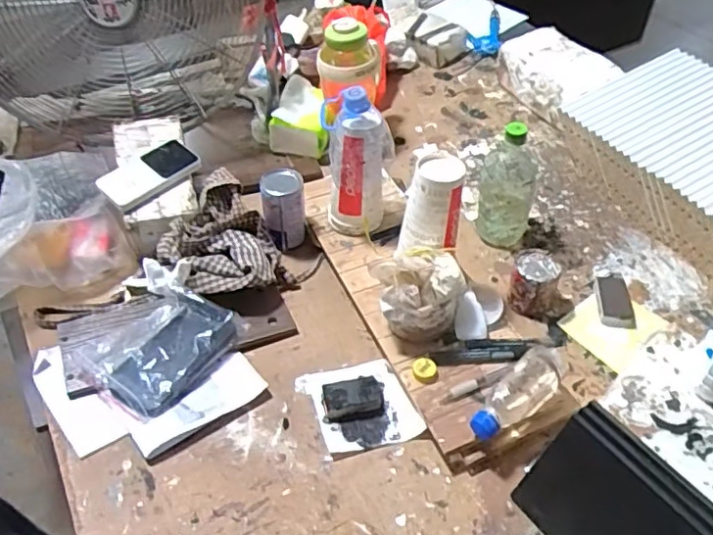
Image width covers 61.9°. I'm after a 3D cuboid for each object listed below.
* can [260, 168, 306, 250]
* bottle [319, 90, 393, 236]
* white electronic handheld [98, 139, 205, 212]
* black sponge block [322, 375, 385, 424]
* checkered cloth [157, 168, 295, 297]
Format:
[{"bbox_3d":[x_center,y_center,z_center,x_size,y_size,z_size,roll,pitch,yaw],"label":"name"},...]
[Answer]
[{"bbox_3d":[-0.115,-0.094,0.926,0.065,0.094,0.080,-4,45,-9],"label":"can"},{"bbox_3d":[0.002,-0.151,0.883,0.100,0.228,0.079,1,48,1],"label":"bottle"},{"bbox_3d":[-0.315,-0.144,0.901,0.086,0.017,0.148,32,54,23],"label":"white electronic handheld"},{"bbox_3d":[-0.003,0.167,0.753,0.074,0.024,0.048,-6,45,-9],"label":"black sponge block"},{"bbox_3d":[-0.214,-0.041,0.895,0.166,0.079,0.253,-20,50,-23],"label":"checkered cloth"}]

